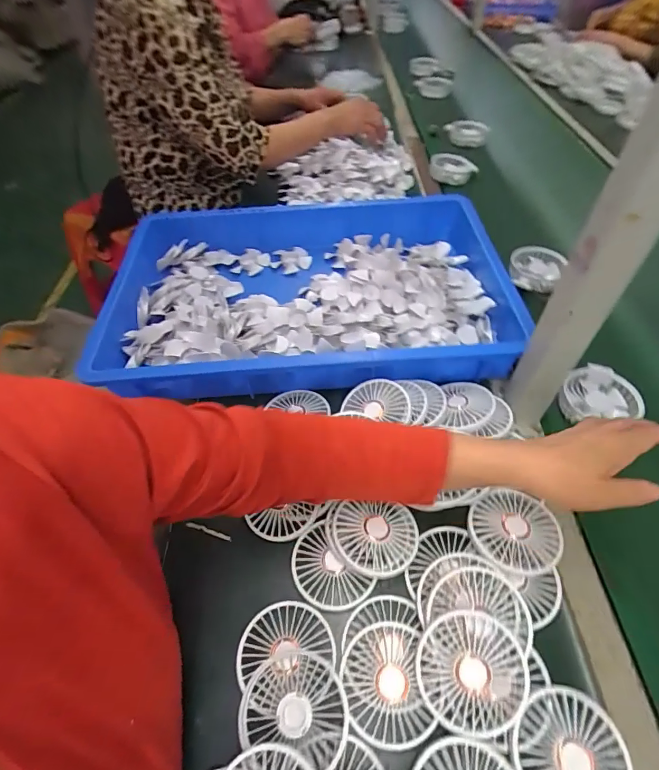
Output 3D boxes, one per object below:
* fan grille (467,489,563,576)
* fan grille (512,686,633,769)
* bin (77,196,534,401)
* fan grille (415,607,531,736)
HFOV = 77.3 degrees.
[{"bbox_3d":[0.185,0.147,0.416,0.083,0.018,0.084,8,52,6],"label":"fan grille"},{"bbox_3d":[0.187,0.288,0.316,0.087,0.012,0.084,0,52,0],"label":"fan grille"},{"bbox_3d":[-0.044,-0.145,0.635,0.591,0.084,0.367,-2,52,-2],"label":"bin"},{"bbox_3d":[0.116,0.237,0.344,0.086,0.024,0.086,0,75,0],"label":"fan grille"}]

